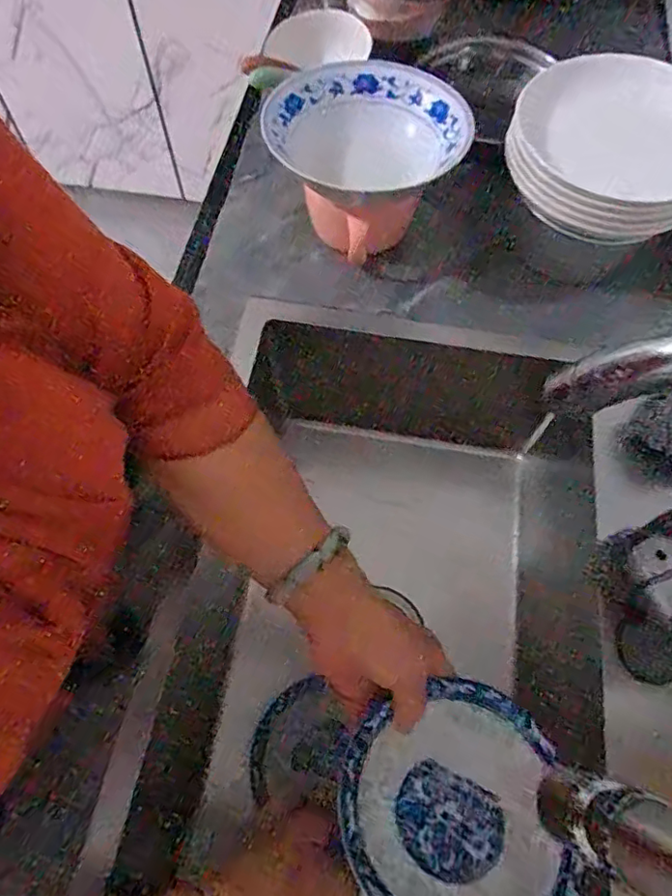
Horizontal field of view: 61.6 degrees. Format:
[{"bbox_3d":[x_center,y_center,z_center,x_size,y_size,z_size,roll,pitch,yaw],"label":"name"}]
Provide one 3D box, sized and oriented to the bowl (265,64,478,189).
[{"bbox_3d":[0.031,-0.311,0.552,0.191,0.044,0.153,6,63,2],"label":"bowl"}]

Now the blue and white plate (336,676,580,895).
[{"bbox_3d":[0.077,0.240,0.372,0.144,0.039,0.151,0,63,0],"label":"blue and white plate"}]

